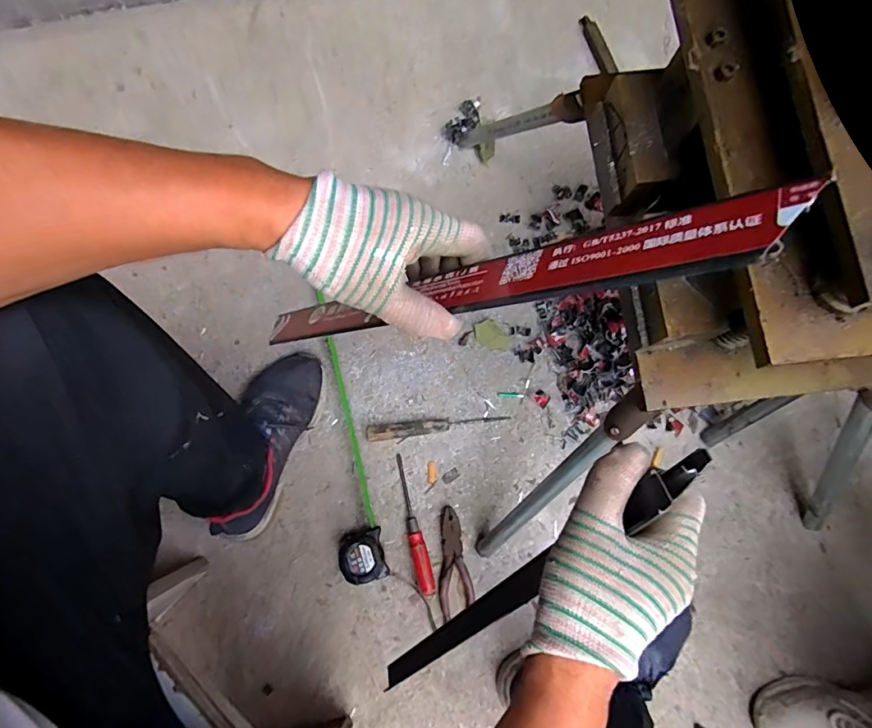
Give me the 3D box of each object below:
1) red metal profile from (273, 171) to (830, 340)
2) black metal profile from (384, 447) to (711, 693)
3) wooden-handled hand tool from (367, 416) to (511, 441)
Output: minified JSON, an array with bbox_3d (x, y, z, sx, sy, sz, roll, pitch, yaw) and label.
[{"bbox_3d":[-0.005,-0.049,0.345,0.438,0.010,0.039,-5,69,44],"label":"red metal profile"},{"bbox_3d":[0.047,0.200,0.393,0.020,0.427,0.039,41,37,9],"label":"black metal profile"},{"bbox_3d":[0.003,0.096,0.735,0.219,0.023,0.025,-6,75,-3],"label":"wooden-handled hand tool"}]

